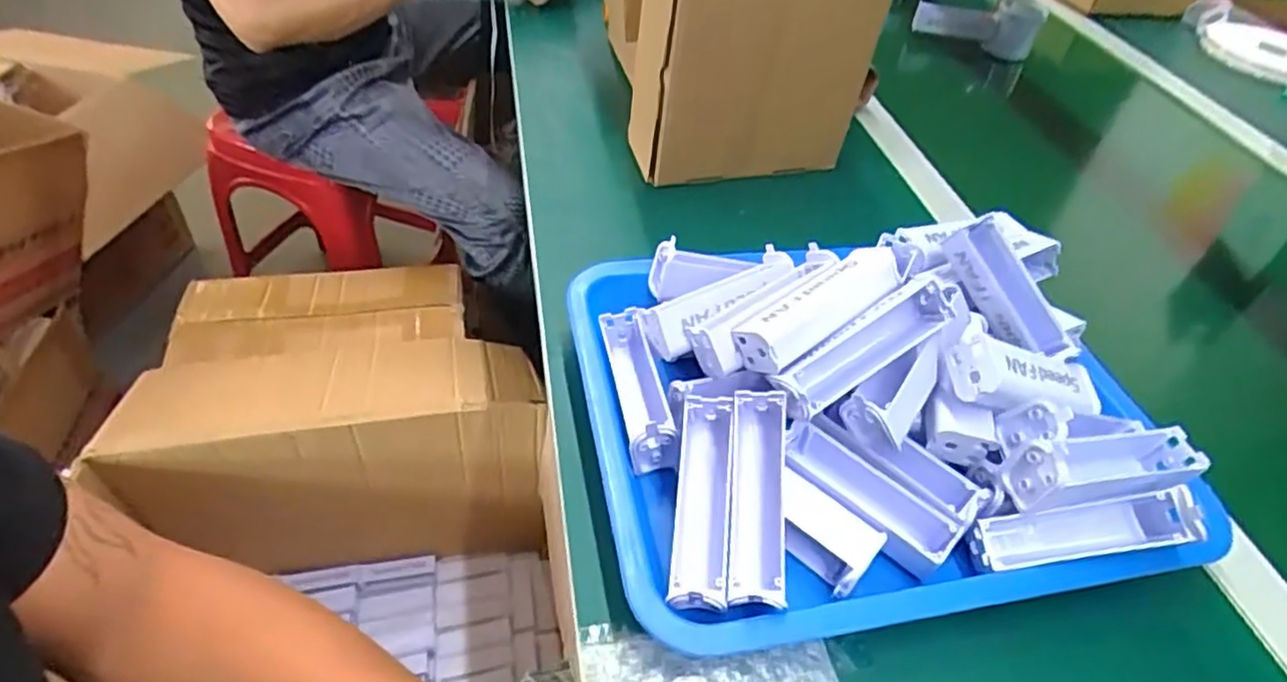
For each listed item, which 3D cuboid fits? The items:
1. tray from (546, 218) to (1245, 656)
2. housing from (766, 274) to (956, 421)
[{"bbox_3d":[0.132,0.022,0.399,0.327,0.077,0.253,-5,46,-12],"label":"tray"},{"bbox_3d":[0.124,0.003,0.381,0.114,0.038,0.030,-33,55,-11],"label":"housing"}]

